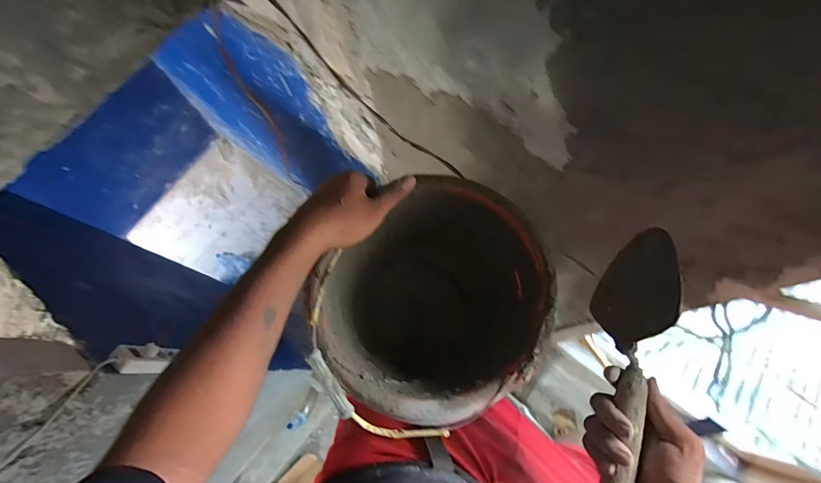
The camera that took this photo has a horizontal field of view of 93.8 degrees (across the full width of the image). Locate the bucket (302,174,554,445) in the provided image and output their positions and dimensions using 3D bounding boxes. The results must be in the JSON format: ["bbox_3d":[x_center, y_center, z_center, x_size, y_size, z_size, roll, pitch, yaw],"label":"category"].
[{"bbox_3d":[0.039,0.088,0.529,0.246,0.254,0.315,40,78,14],"label":"bucket"}]

